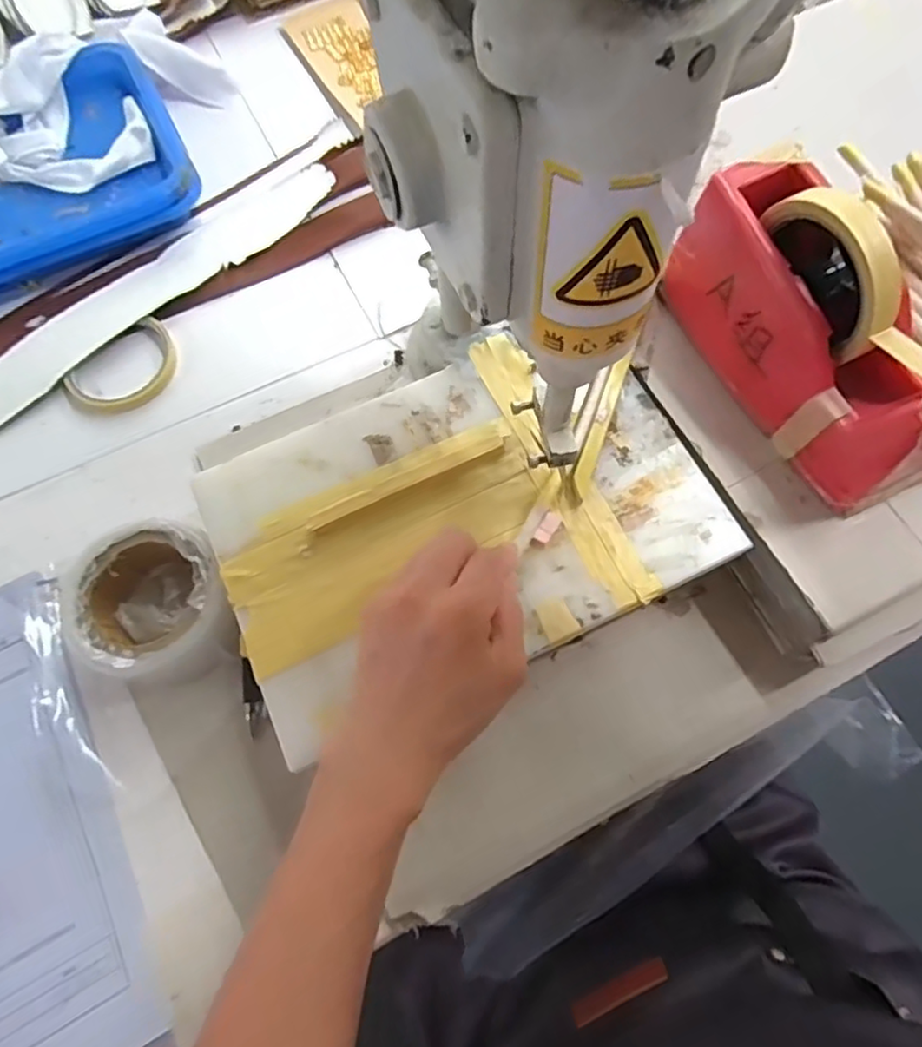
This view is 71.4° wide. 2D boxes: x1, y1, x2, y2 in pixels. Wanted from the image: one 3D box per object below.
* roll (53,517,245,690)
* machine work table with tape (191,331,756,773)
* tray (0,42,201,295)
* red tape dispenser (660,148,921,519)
[{"bbox_3d":[-0.200,0.055,0.427,0.098,0.050,0.112,-32,73,-10],"label":"roll"},{"bbox_3d":[-0.001,-0.009,0.398,0.292,0.017,0.197,-24,71,-8],"label":"machine work table with tape"},{"bbox_3d":[-0.399,-0.317,0.571,0.283,0.041,0.227,-26,72,-8],"label":"tray"},{"bbox_3d":[0.213,-0.118,0.377,0.075,0.119,0.203,-30,72,-10],"label":"red tape dispenser"}]

